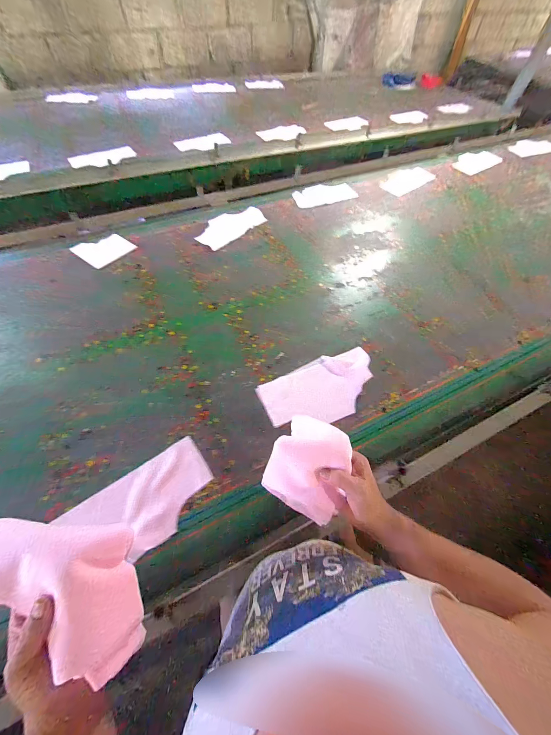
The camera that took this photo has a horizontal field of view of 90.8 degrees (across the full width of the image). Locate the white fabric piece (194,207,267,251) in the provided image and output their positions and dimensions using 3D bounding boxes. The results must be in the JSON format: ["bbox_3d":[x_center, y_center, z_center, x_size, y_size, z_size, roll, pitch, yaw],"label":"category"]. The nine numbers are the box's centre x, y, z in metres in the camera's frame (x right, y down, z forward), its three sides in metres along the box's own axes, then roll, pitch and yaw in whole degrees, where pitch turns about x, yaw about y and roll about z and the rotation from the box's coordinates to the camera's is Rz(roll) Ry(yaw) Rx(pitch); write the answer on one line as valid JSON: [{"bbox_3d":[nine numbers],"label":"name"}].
[{"bbox_3d":[-0.183,-0.578,1.102,0.162,0.007,0.319,40,65,19],"label":"white fabric piece"}]

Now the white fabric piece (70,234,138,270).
[{"bbox_3d":[-0.632,-0.439,1.003,0.150,0.008,0.169,37,64,14],"label":"white fabric piece"}]

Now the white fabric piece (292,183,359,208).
[{"bbox_3d":[0.221,-0.799,1.254,0.301,0.011,0.164,-22,62,-15],"label":"white fabric piece"}]

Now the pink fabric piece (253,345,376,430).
[{"bbox_3d":[0.127,0.057,0.732,0.323,0.020,0.174,-25,63,-17],"label":"pink fabric piece"}]

